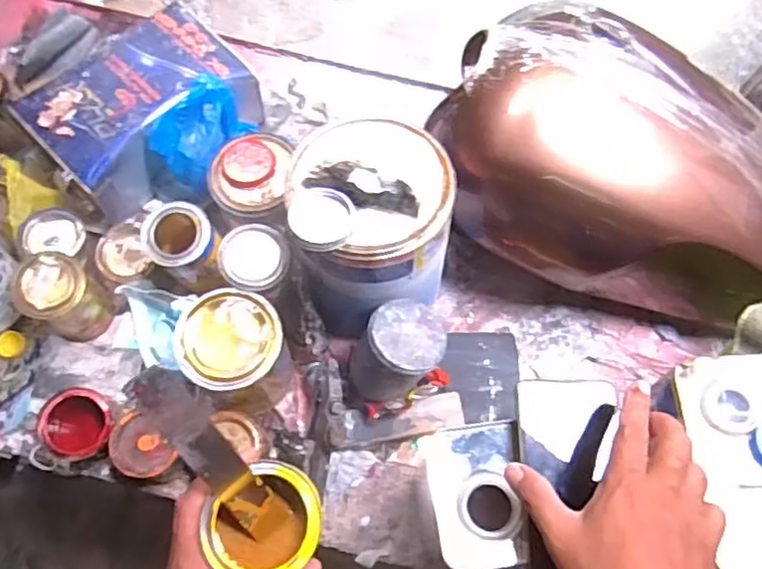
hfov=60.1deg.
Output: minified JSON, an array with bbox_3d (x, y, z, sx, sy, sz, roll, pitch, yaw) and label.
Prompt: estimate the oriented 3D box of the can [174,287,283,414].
[{"bbox_3d":[-0.153,0.073,0.715,0.096,0.129,0.101,0,71,1],"label":"can"}]

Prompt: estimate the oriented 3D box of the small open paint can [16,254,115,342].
[{"bbox_3d":[-0.341,0.019,0.725,0.063,0.120,0.068,0,71,1],"label":"small open paint can"}]

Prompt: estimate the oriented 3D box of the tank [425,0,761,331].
[{"bbox_3d":[0.288,-0.136,0.753,0.429,0.229,0.247,13,72,6],"label":"tank"}]

